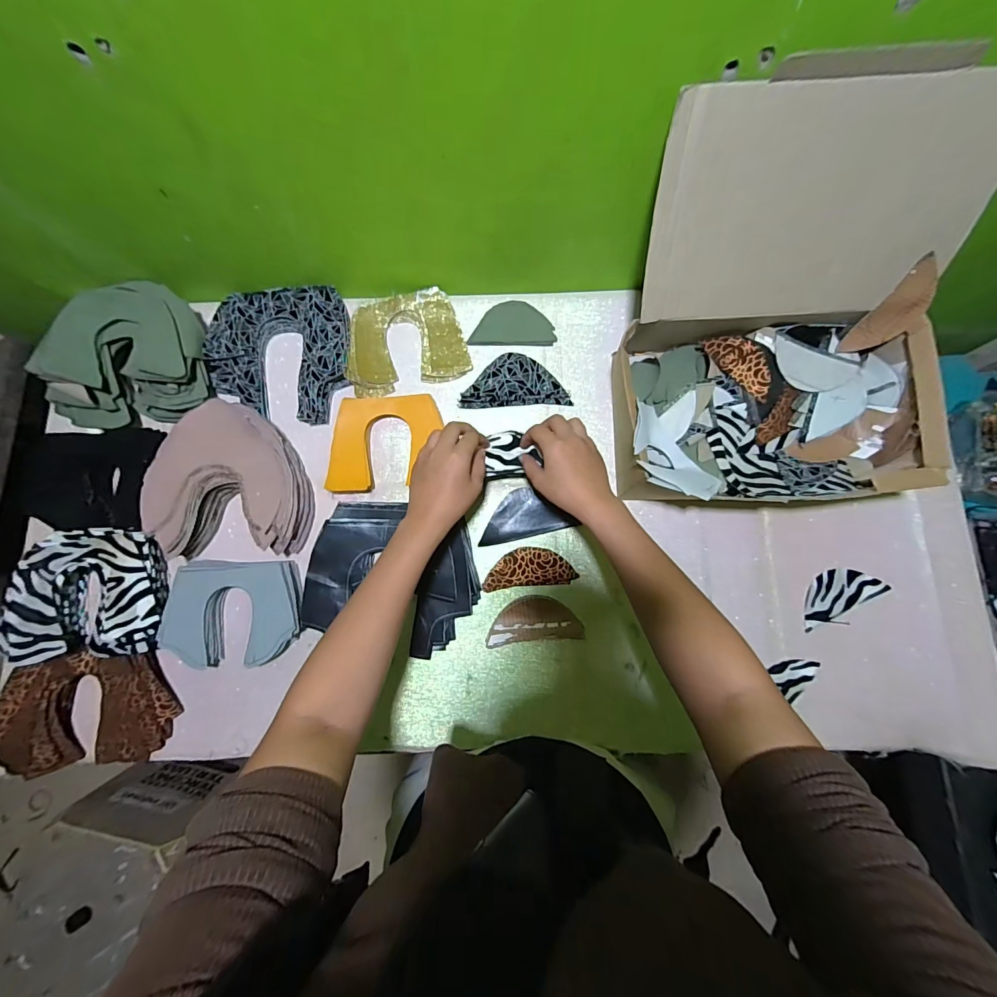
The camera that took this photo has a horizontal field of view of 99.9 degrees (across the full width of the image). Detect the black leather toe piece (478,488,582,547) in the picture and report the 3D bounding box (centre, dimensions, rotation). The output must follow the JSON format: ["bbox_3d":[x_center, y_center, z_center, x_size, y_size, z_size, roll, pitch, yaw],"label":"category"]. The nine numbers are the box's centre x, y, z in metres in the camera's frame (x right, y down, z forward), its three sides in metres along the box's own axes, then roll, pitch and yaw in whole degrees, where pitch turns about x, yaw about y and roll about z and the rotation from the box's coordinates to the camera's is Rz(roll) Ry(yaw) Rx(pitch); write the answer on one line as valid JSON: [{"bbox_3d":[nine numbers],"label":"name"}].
[{"bbox_3d":[0.033,0.019,0.546,0.120,0.005,0.062,-13,81,0],"label":"black leather toe piece"}]

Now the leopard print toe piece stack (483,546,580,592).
[{"bbox_3d":[0.038,0.087,0.532,0.113,0.012,0.048,-5,81,1],"label":"leopard print toe piece stack"}]

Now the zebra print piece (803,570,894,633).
[{"bbox_3d":[0.420,0.123,0.520,0.106,0.004,0.058,-39,75,-4],"label":"zebra print piece"}]

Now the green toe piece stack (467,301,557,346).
[{"bbox_3d":[0.020,-0.245,0.585,0.115,0.011,0.057,0,81,2],"label":"green toe piece stack"}]

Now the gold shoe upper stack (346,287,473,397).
[{"bbox_3d":[-0.129,-0.220,0.582,0.162,0.022,0.132,-12,81,0],"label":"gold shoe upper stack"}]

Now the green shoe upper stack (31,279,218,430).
[{"bbox_3d":[-0.475,-0.192,0.544,0.171,0.067,0.190,-1,79,0],"label":"green shoe upper stack"}]

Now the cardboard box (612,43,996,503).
[{"bbox_3d":[0.310,-0.173,0.446,0.332,0.251,0.322,-2,80,1],"label":"cardboard box"}]

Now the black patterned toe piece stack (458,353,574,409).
[{"bbox_3d":[0.022,-0.162,0.576,0.146,0.014,0.073,-2,81,2],"label":"black patterned toe piece stack"}]

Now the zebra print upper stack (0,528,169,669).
[{"bbox_3d":[-0.486,0.113,0.496,0.158,0.039,0.151,0,81,2],"label":"zebra print upper stack"}]

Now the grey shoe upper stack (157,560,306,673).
[{"bbox_3d":[-0.323,0.139,0.512,0.161,0.034,0.130,-7,81,1],"label":"grey shoe upper stack"}]

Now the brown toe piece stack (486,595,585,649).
[{"bbox_3d":[0.044,0.150,0.521,0.117,0.011,0.055,-7,81,1],"label":"brown toe piece stack"}]

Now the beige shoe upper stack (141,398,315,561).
[{"bbox_3d":[-0.335,-0.022,0.530,0.175,0.060,0.181,0,81,2],"label":"beige shoe upper stack"}]

